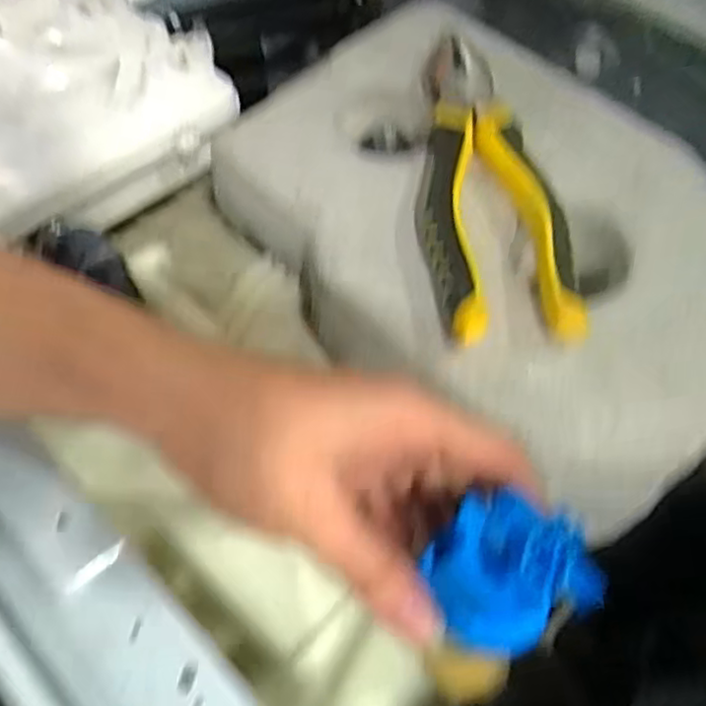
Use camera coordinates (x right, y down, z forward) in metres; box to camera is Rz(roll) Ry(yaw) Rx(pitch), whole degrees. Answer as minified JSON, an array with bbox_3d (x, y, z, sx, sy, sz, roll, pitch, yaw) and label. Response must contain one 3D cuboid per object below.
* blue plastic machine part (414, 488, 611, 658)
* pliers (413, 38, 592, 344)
[{"bbox_3d":[0.047,0.068,0.212,0.041,0.039,0.041,-21,61,-12],"label":"blue plastic machine part"},{"bbox_3d":[0.054,-0.085,0.311,0.056,0.027,0.175,-7,59,-4],"label":"pliers"}]

